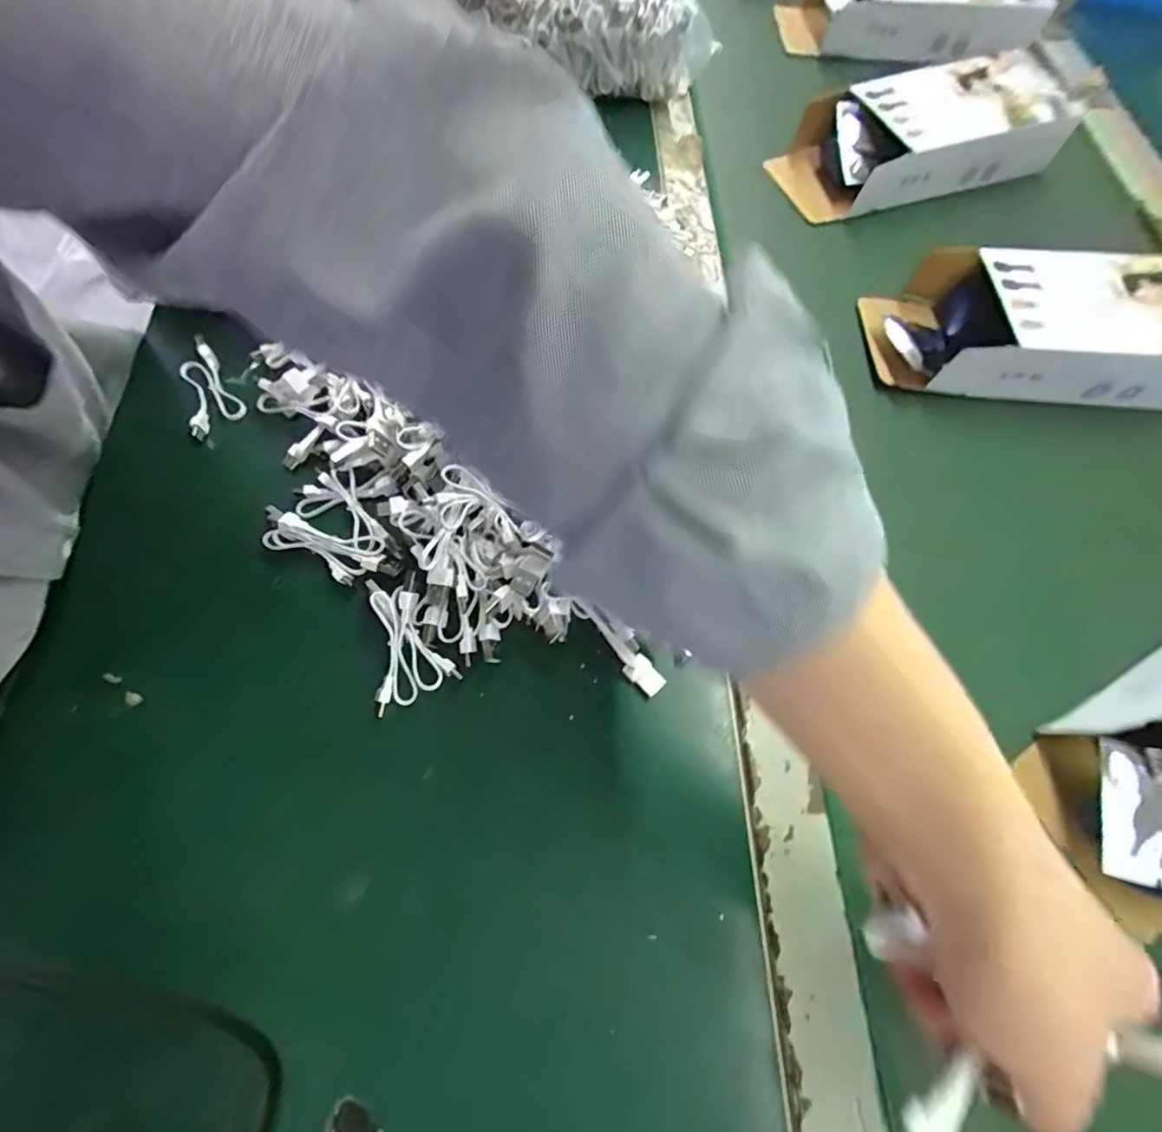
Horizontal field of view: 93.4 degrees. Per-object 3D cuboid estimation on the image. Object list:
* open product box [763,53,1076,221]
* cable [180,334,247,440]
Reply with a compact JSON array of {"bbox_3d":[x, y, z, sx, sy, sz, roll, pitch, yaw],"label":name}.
[{"bbox_3d":[0.302,-0.387,0.487,0.262,0.062,0.102,-14,67,-5],"label":"open product box"},{"bbox_3d":[-0.259,-0.122,0.372,0.037,0.015,0.068,-32,70,-12],"label":"cable"}]

